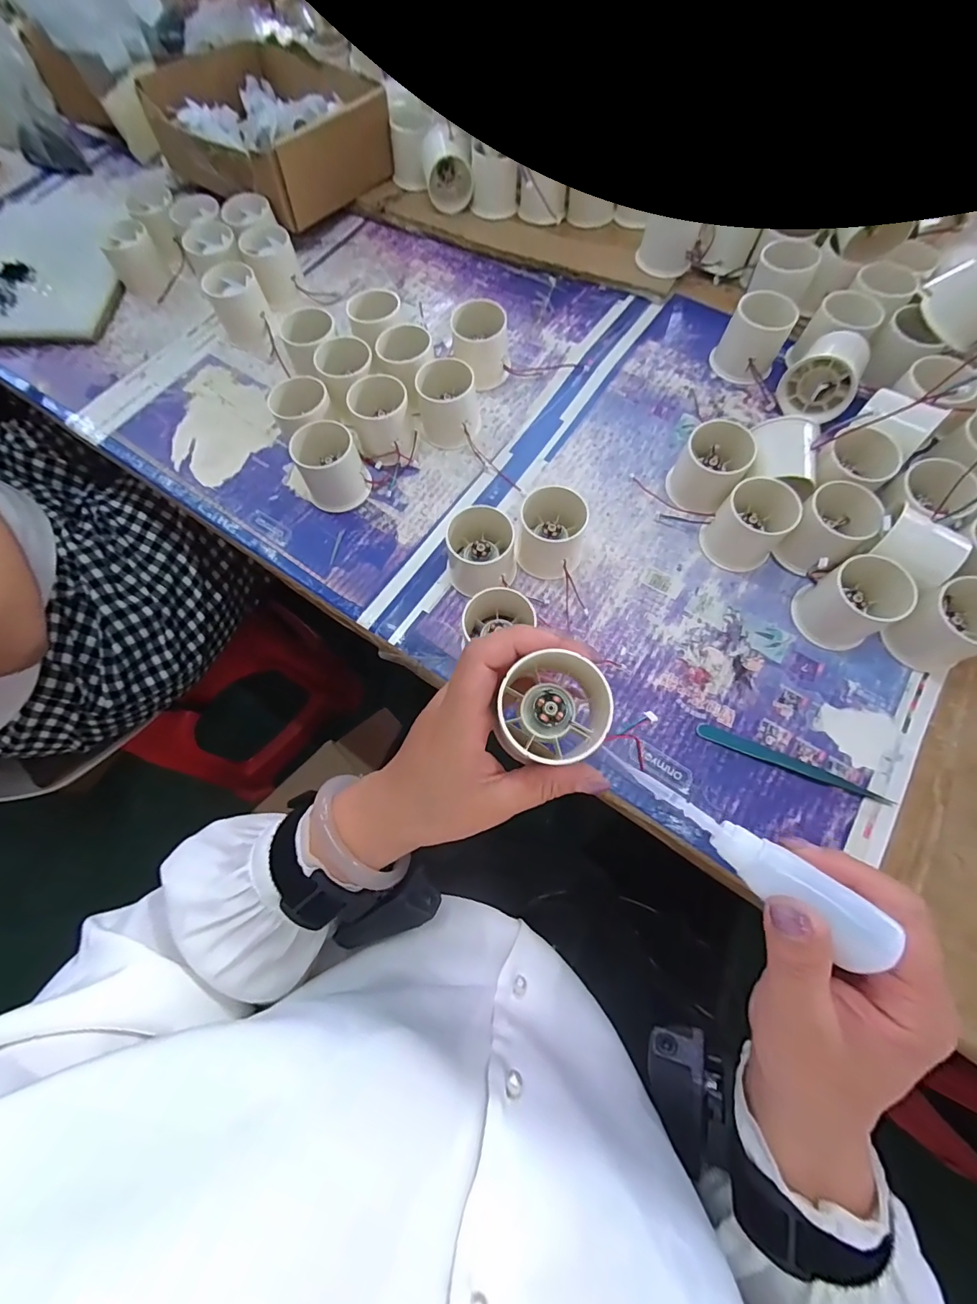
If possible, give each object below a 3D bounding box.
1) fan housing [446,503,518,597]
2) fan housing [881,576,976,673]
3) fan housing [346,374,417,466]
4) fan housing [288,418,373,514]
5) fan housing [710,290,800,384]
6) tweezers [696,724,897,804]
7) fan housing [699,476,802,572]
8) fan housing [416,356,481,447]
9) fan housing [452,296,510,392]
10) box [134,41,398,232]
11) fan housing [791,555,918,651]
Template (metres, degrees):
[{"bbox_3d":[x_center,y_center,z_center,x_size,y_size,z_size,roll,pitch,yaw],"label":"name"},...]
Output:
[{"bbox_3d":[-0.005,-0.081,0.359,0.054,0.046,0.056,-1,71,2],"label":"fan housing"},{"bbox_3d":[0.326,-0.019,0.320,0.058,0.050,0.051,-21,72,-5],"label":"fan housing"},{"bbox_3d":[-0.094,-0.203,0.403,0.053,0.046,0.062,-20,72,-4],"label":"fan housing"},{"bbox_3d":[-0.135,-0.158,0.386,0.055,0.047,0.057,-1,71,2],"label":"fan housing"},{"bbox_3d":[0.238,-0.280,0.408,0.052,0.051,0.043,27,75,11],"label":"fan housing"},{"bbox_3d":[0.210,0.078,0.318,0.126,0.004,0.010,21,74,9],"label":"tweezers"},{"bbox_3d":[0.206,-0.101,0.358,0.057,0.045,0.054,-1,71,2],"label":"fan housing"},{"bbox_3d":[-0.037,-0.220,0.404,0.055,0.052,0.048,-6,71,1],"label":"fan housing"},{"bbox_3d":[-0.007,-0.284,0.424,0.048,0.051,0.053,-7,71,0],"label":"fan housing"},{"bbox_3d":[-0.248,-0.599,0.523,0.223,0.072,0.196,36,76,13],"label":"box"},{"bbox_3d":[0.267,-0.037,0.331,0.059,0.047,0.053,-30,73,-7],"label":"fan housing"}]

